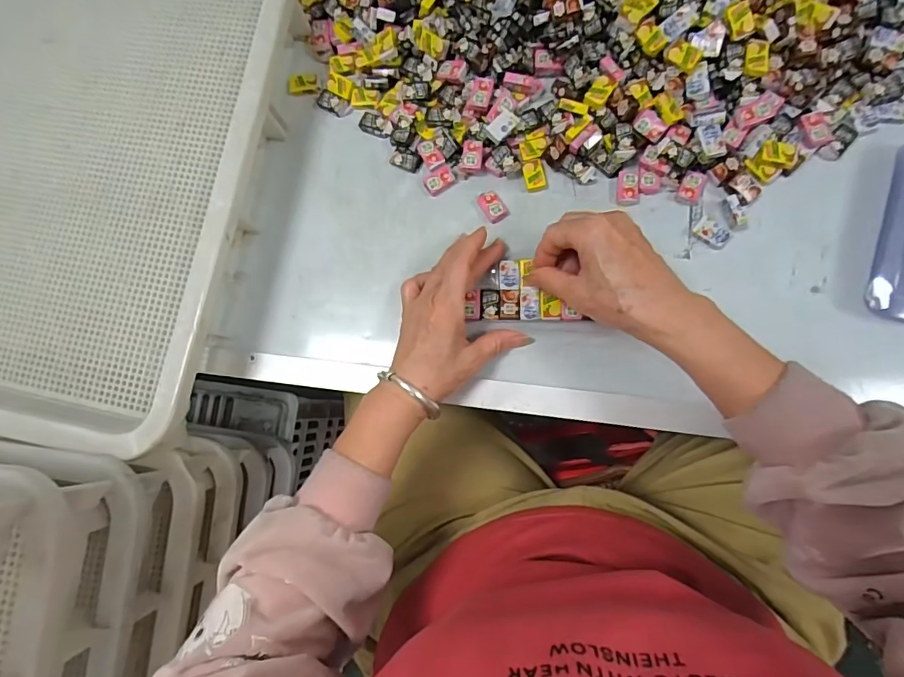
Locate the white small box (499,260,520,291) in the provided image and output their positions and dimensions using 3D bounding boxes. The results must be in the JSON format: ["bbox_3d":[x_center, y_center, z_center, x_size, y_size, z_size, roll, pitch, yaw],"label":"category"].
[{"bbox_3d":[0.049,-0.053,0.412,0.017,0.011,0.026,-3,82,7],"label":"white small box"}]

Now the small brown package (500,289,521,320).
[{"bbox_3d":[0.049,-0.029,0.403,0.016,0.004,0.026,-3,82,7],"label":"small brown package"}]

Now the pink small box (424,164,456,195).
[{"bbox_3d":[-0.012,-0.143,0.431,0.026,0.006,0.020,-28,80,3],"label":"pink small box"}]

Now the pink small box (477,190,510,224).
[{"bbox_3d":[0.036,-0.117,0.424,0.020,0.009,0.030,-33,79,2],"label":"pink small box"}]

